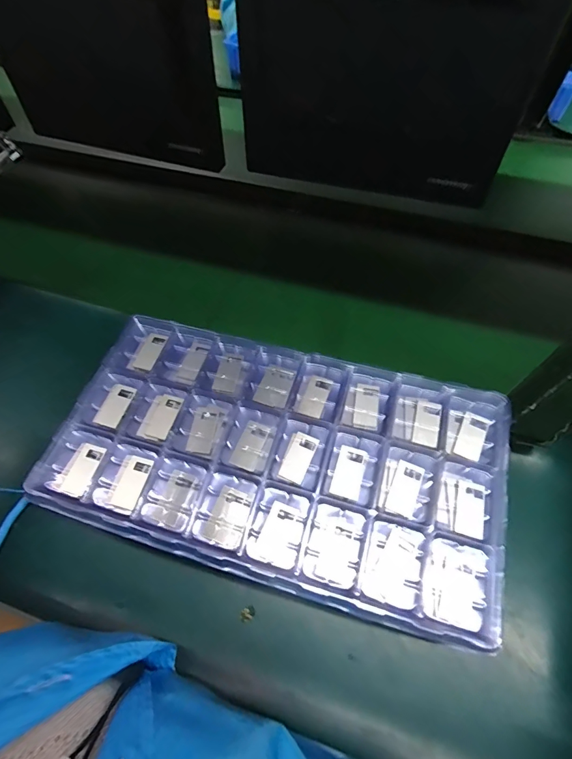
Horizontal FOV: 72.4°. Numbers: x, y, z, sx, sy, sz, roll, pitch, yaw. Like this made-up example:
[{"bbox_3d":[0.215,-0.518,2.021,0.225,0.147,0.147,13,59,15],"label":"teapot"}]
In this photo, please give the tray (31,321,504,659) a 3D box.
[{"bbox_3d":[-0.009,0.063,0.348,0.385,0.030,0.201,15,61,7],"label":"tray"}]

